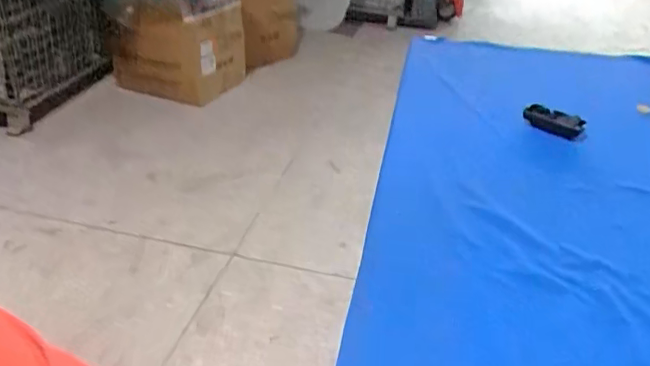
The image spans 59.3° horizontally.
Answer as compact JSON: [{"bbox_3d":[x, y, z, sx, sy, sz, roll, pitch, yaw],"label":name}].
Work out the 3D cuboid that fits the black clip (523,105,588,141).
[{"bbox_3d":[0.434,-0.117,1.085,0.111,0.041,0.031,27,39,32],"label":"black clip"}]

